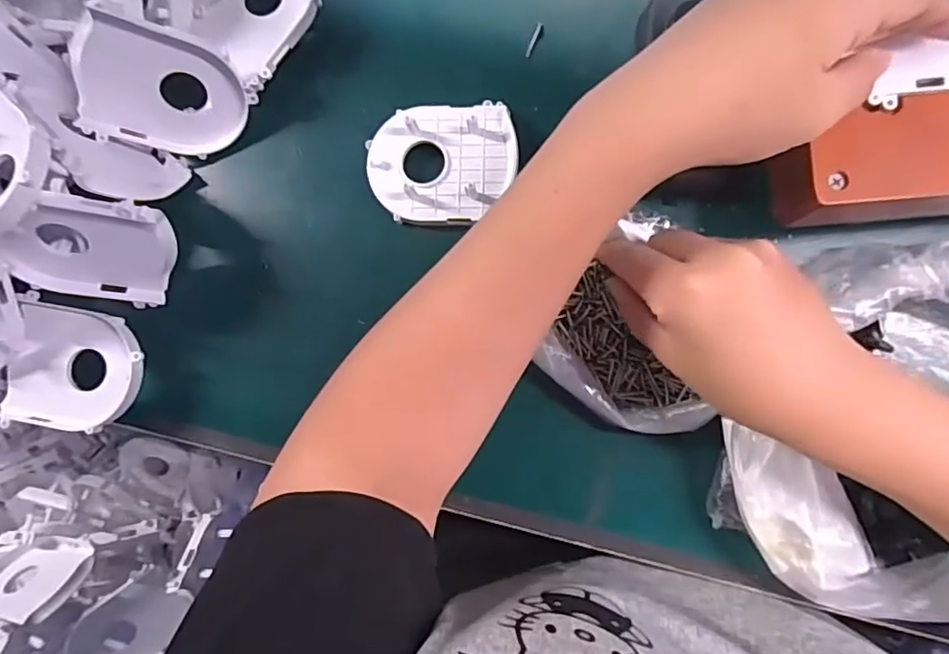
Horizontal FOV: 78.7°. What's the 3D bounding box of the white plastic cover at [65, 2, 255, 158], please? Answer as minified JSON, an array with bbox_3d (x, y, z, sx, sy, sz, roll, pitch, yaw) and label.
[{"bbox_3d":[-0.166,-0.125,0.309,0.066,0.080,0.015,-51,38,32],"label":"white plastic cover"}]

